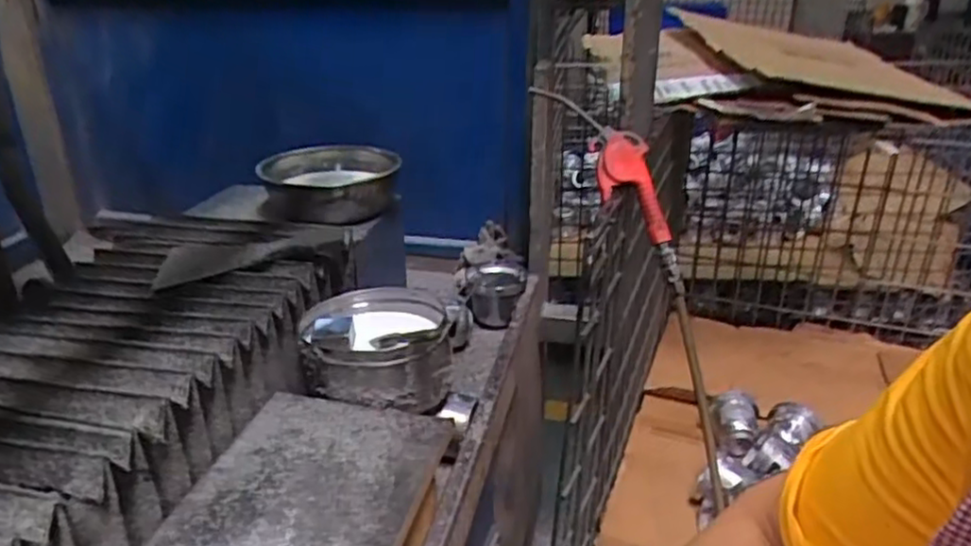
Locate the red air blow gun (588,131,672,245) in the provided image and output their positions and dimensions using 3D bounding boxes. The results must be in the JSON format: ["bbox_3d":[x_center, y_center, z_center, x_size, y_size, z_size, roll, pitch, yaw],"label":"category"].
[{"bbox_3d":[0.157,-0.089,0.739,0.049,0.124,0.043,-23,-7,-40],"label":"red air blow gun"}]

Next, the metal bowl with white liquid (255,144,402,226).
[{"bbox_3d":[-0.213,-0.114,0.973,0.188,0.082,0.167,-5,25,-10],"label":"metal bowl with white liquid"}]

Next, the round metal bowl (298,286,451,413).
[{"bbox_3d":[-0.115,0.072,0.738,0.152,0.065,0.159,0,24,0],"label":"round metal bowl"}]

